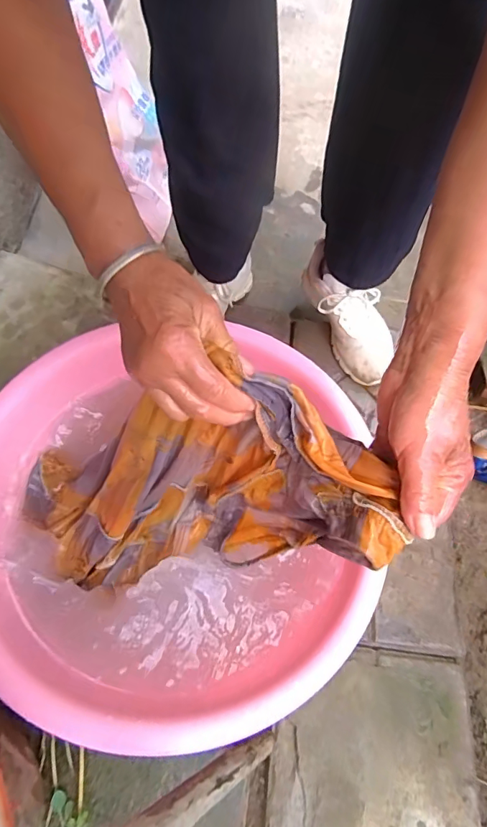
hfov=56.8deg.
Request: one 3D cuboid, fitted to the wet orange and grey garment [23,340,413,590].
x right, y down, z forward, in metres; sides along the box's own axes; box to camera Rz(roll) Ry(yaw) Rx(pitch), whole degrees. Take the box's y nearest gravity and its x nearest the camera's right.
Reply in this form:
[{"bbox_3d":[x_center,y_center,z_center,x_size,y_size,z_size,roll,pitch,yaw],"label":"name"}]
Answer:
[{"bbox_3d":[-0.057,0.090,0.446,0.421,0.177,0.131,-19,57,37],"label":"wet orange and grey garment"}]

